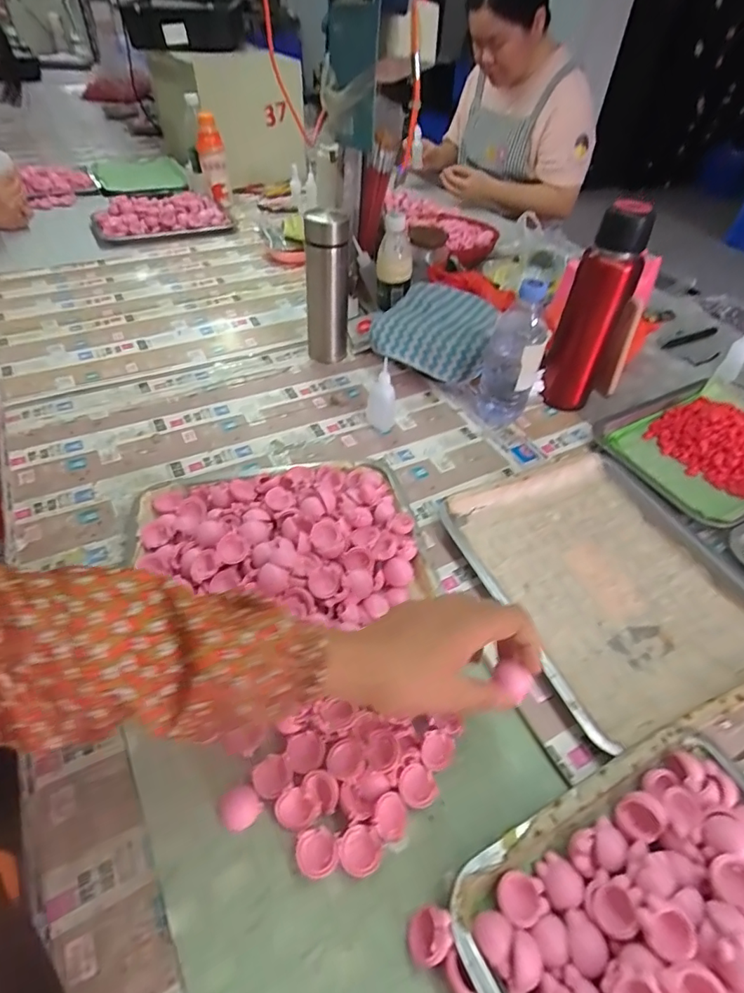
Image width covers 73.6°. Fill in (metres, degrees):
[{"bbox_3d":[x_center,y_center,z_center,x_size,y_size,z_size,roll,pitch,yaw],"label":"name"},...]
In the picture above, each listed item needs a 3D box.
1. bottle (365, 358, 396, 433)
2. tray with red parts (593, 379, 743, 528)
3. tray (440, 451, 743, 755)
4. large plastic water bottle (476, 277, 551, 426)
[{"bbox_3d":[0.014,-0.148,0.693,0.042,0.101,0.054,4,46,1],"label":"bottle"},{"bbox_3d":[0.487,-0.077,0.700,0.291,0.029,0.216,-20,50,-21],"label":"tray with red parts"},{"bbox_3d":[0.258,0.081,0.543,0.270,0.023,0.306,-15,49,-17],"label":"tray"},{"bbox_3d":[0.193,-0.194,0.682,0.070,0.200,0.073,11,46,8],"label":"large plastic water bottle"}]

